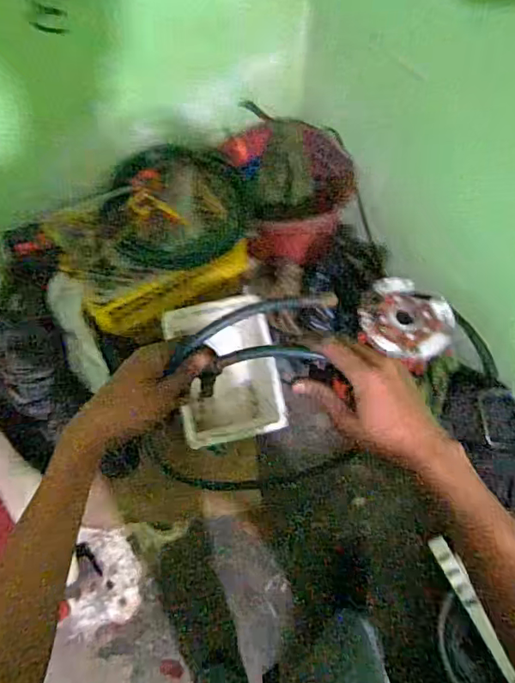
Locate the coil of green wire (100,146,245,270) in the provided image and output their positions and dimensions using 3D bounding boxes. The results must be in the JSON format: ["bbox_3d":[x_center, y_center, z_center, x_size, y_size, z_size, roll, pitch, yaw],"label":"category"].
[{"bbox_3d":[-0.218,-0.364,1.394,0.397,0.060,0.332,-22,103,-15],"label":"coil of green wire"}]

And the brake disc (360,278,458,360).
[{"bbox_3d":[0.338,-0.046,1.158,0.195,0.039,0.178,29,65,14],"label":"brake disc"}]

